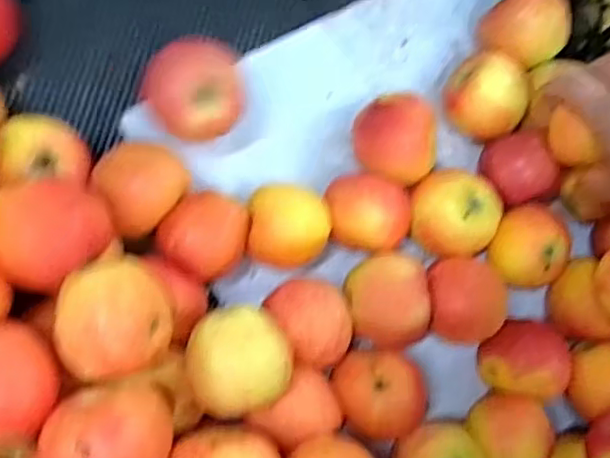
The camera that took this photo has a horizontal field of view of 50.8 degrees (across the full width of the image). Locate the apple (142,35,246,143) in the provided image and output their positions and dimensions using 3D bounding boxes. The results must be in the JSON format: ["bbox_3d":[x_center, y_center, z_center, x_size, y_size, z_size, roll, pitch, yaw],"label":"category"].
[{"bbox_3d":[-0.076,-0.097,0.457,0.065,0.057,0.062,-14,59,-5],"label":"apple"}]

